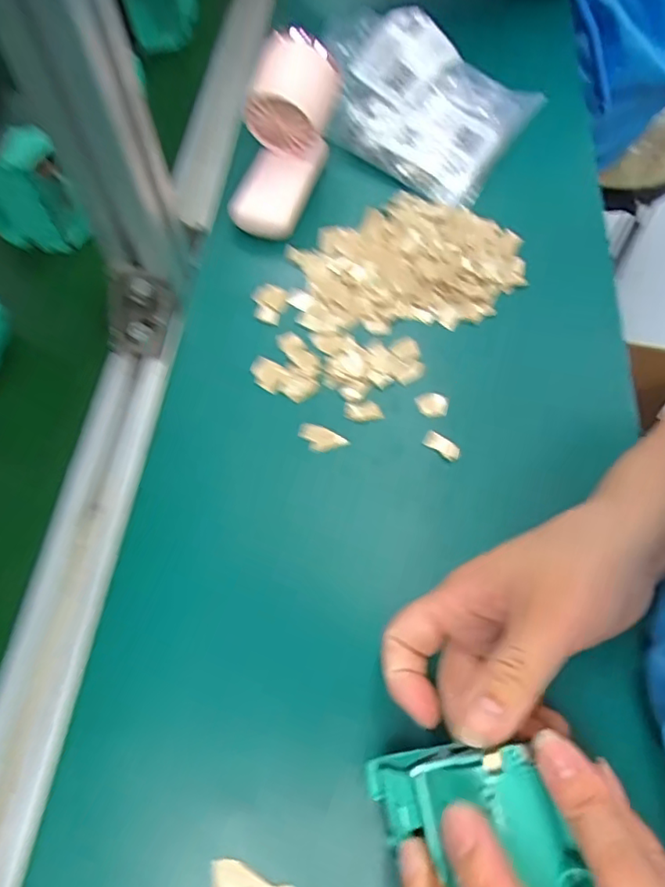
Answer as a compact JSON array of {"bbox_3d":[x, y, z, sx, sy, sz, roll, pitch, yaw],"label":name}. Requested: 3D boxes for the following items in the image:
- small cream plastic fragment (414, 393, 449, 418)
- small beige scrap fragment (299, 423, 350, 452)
[{"bbox_3d":[0.062,-0.025,0.363,0.020,0.004,0.015,11,63,1],"label":"small cream plastic fragment"},{"bbox_3d":[-0.006,-0.003,0.356,0.030,0.005,0.015,25,64,8],"label":"small beige scrap fragment"}]

